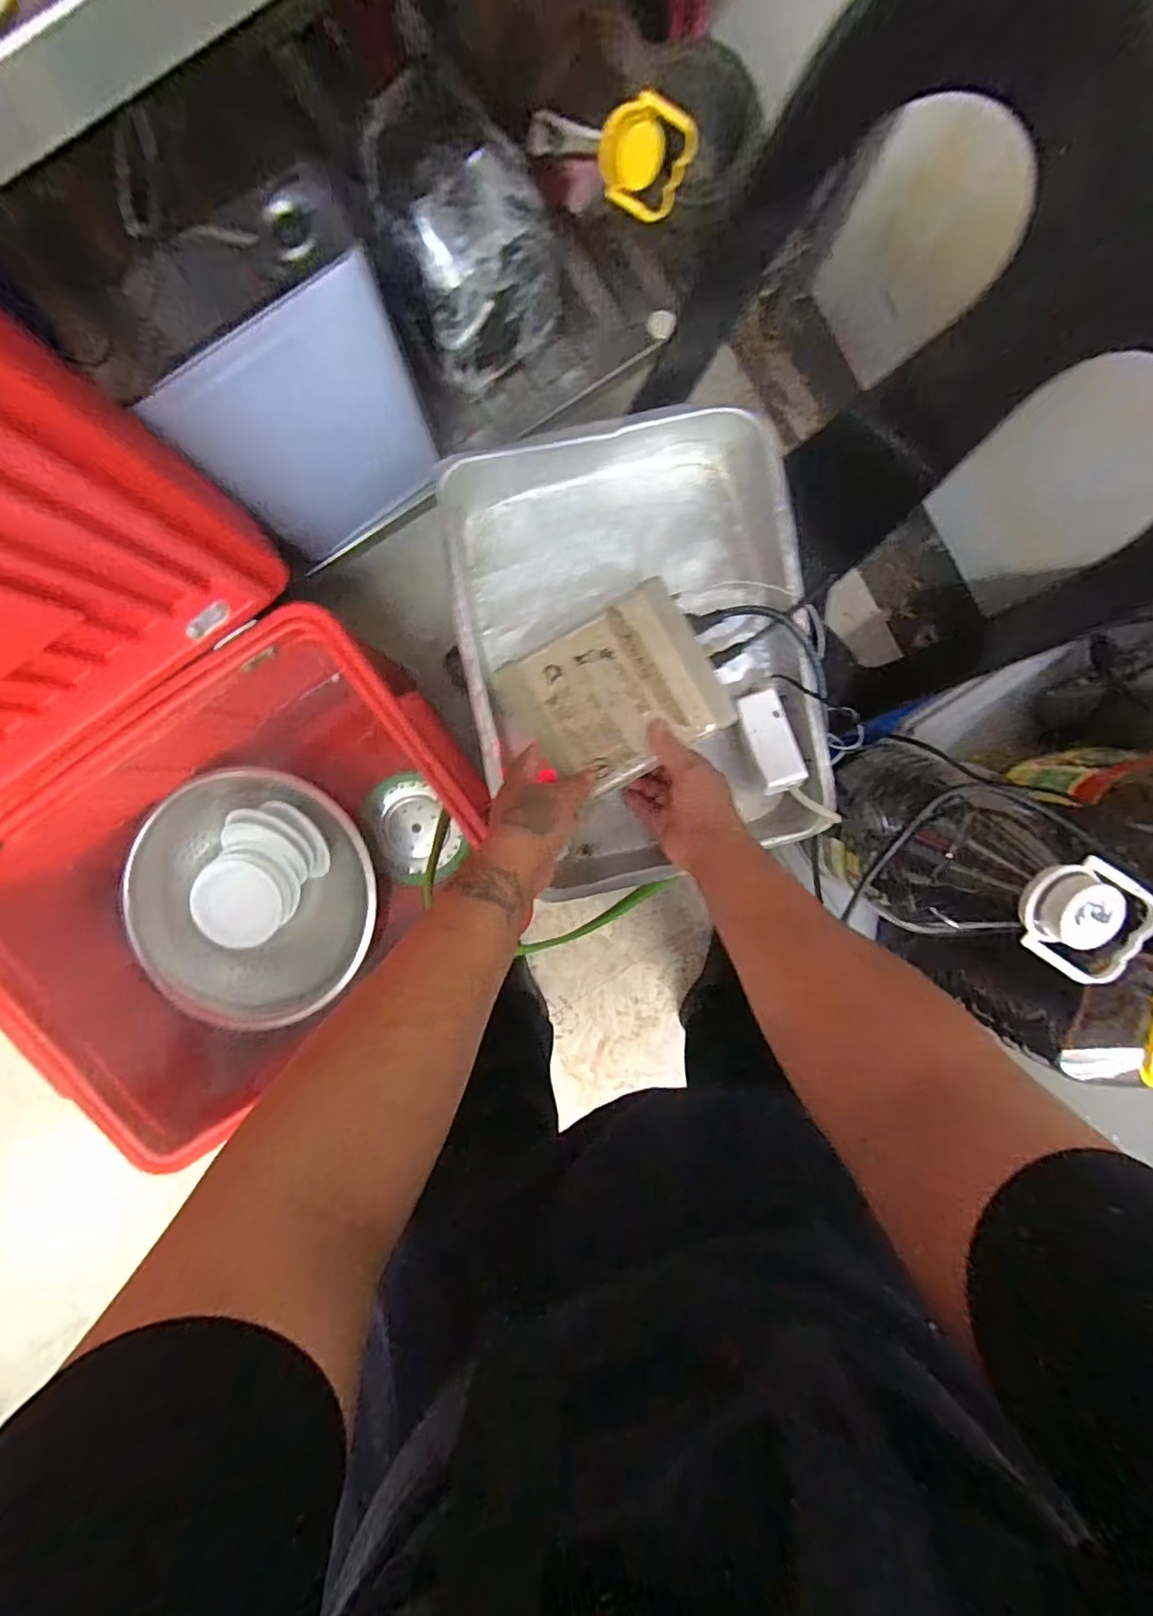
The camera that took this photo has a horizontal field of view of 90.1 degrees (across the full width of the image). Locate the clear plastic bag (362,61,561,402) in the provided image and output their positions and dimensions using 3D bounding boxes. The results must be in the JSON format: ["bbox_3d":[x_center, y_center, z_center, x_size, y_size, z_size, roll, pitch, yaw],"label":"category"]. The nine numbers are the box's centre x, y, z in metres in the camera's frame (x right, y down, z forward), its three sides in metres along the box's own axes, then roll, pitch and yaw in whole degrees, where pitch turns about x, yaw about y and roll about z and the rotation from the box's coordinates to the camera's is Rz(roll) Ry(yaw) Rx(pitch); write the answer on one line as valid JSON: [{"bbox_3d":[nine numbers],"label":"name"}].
[{"bbox_3d":[-0.131,-0.644,0.672,0.183,0.219,0.151,-38,97,1],"label":"clear plastic bag"}]

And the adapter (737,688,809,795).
[{"bbox_3d":[0.185,-0.064,0.548,0.037,0.022,0.097,-15,81,-2],"label":"adapter"}]

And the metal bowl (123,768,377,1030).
[{"bbox_3d":[-0.469,0.125,0.844,0.356,0.137,0.334,0,96,-3],"label":"metal bowl"}]

